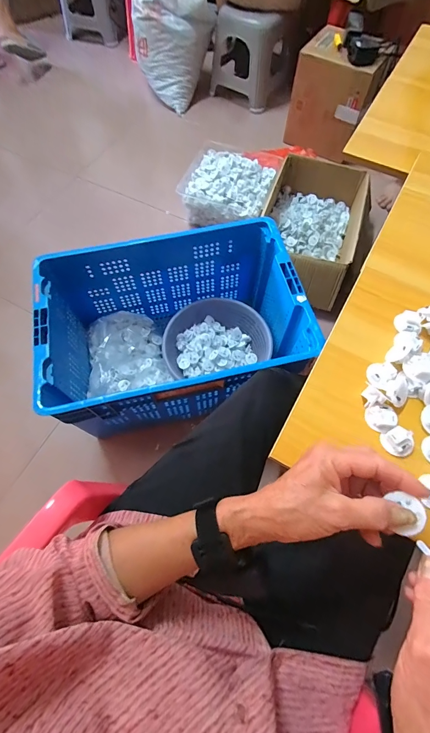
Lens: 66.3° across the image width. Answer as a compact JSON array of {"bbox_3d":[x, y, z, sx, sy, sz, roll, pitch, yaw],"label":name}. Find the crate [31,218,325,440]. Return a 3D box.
[{"bbox_3d":[-0.100,-0.079,0.859,0.569,0.314,0.393,-12,66,-5],"label":"crate"}]

